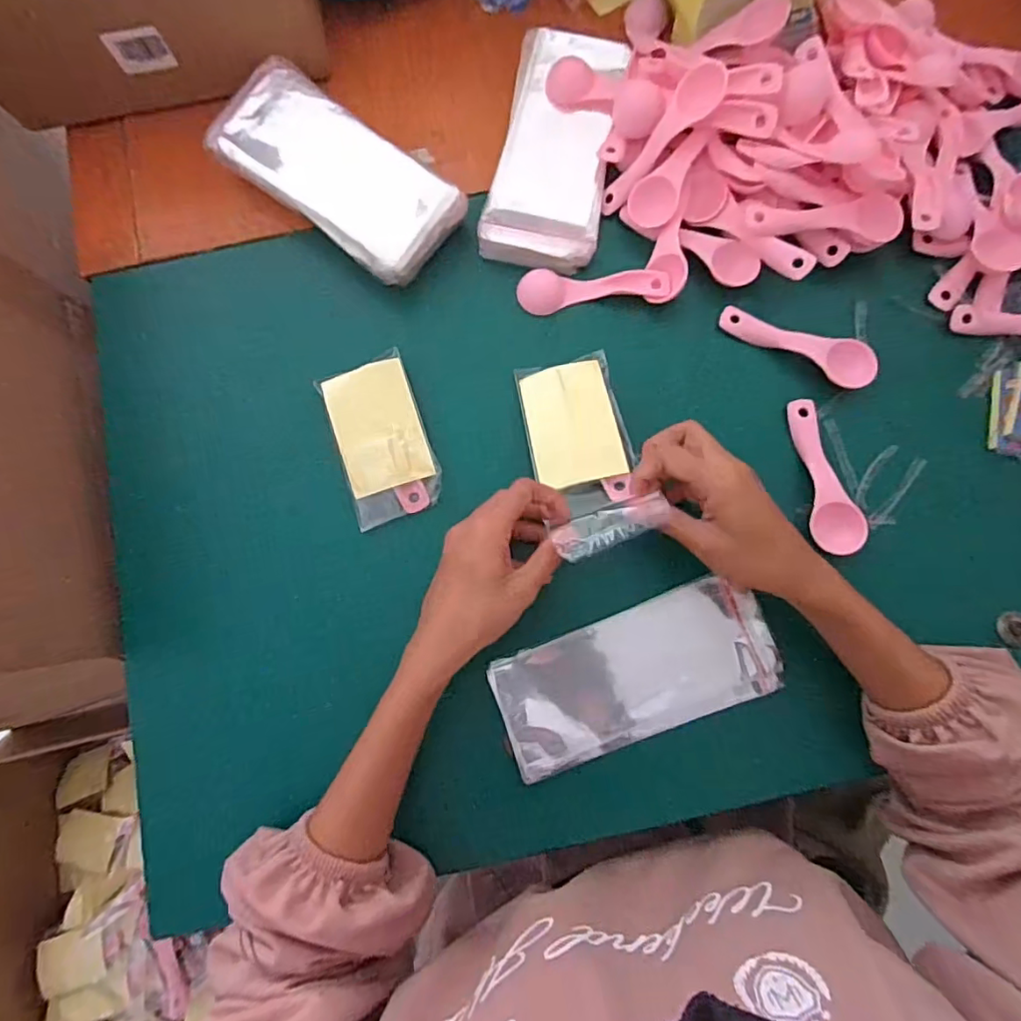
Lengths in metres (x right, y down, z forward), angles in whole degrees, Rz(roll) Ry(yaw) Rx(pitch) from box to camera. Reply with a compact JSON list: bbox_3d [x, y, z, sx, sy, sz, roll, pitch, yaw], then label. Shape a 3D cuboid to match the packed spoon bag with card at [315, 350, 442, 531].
[{"bbox_3d":[-0.093,-0.051,0.401,0.064,0.010,0.114,-19,87,-4],"label":"packed spoon bag with card"}]

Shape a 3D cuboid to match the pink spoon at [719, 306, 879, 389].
[{"bbox_3d":[0.210,-0.120,0.411,0.112,0.020,0.034,23,81,4],"label":"pink spoon"}]

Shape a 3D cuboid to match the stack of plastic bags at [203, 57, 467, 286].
[{"bbox_3d":[-0.131,-0.254,0.418,0.184,0.029,0.086,38,83,6],"label":"stack of plastic bags"}]

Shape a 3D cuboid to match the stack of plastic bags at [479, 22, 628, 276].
[{"bbox_3d":[0.037,-0.283,0.434,0.087,0.025,0.188,13,79,3],"label":"stack of plastic bags"}]

